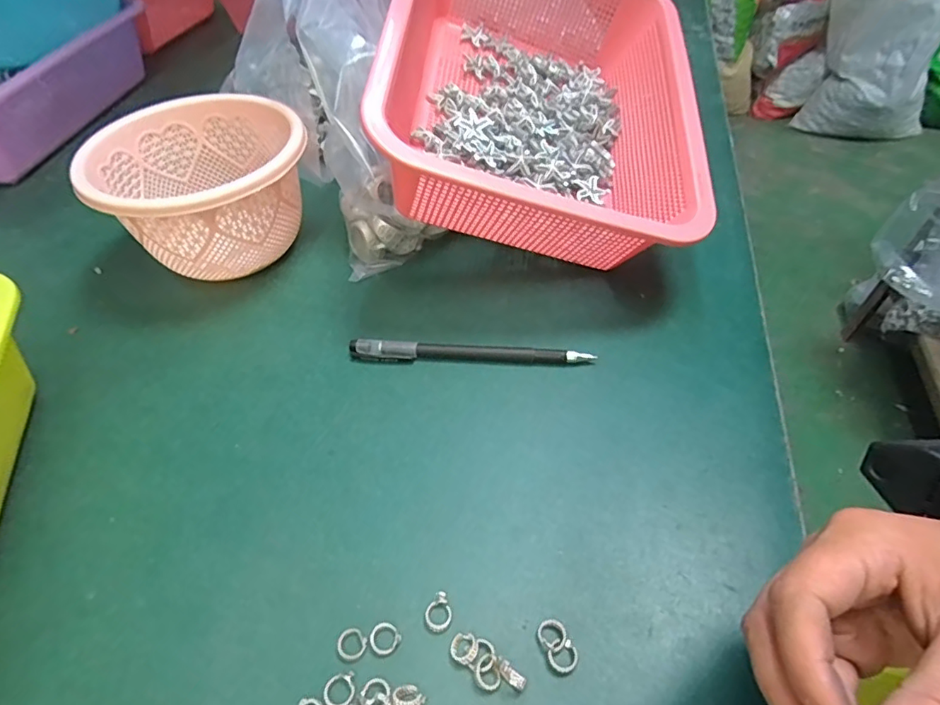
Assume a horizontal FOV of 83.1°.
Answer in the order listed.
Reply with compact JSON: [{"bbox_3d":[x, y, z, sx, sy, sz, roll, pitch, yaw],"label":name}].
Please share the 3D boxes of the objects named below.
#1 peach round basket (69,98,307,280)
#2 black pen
[{"bbox_3d":[-0.191,-0.117,0.395,0.138,0.084,0.131,0,49,0],"label":"peach round basket"},{"bbox_3d":[0.000,0.000,0.338,0.151,0.010,0.012,3,49,3],"label":"black pen"}]

